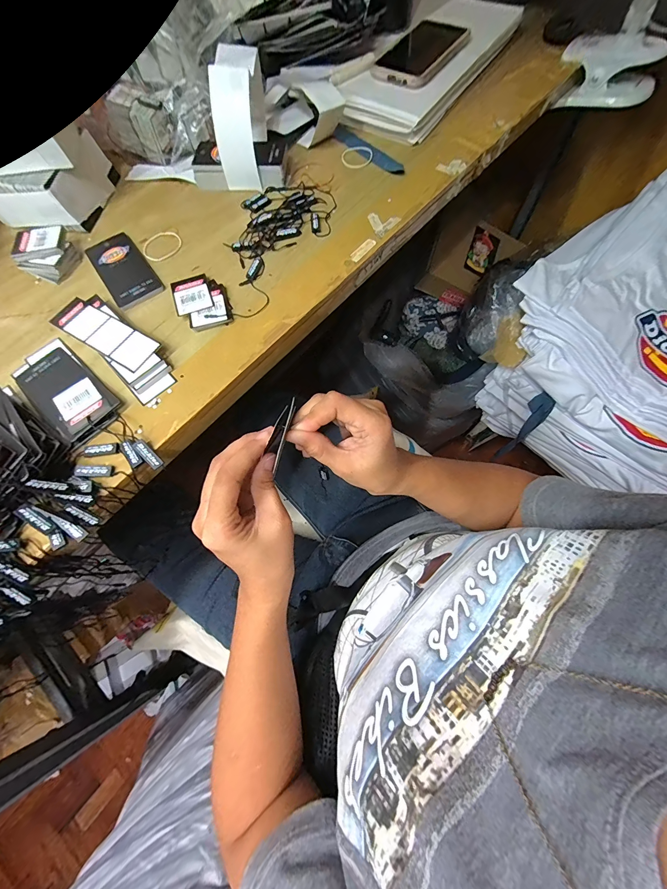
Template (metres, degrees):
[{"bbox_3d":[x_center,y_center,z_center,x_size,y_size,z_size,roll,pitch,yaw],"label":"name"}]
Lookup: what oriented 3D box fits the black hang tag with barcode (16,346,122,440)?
[{"bbox_3d":[-0.247,-0.052,0.291,0.107,0.007,0.052,38,75,14],"label":"black hang tag with barcode"}]

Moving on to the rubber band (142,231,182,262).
[{"bbox_3d":[-0.195,-0.227,0.362,0.044,0.004,0.045,0,70,1],"label":"rubber band"}]

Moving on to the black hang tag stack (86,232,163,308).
[{"bbox_3d":[-0.232,-0.195,0.350,0.050,0.006,0.113,-35,73,-11],"label":"black hang tag stack"}]

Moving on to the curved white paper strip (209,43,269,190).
[{"bbox_3d":[-0.107,-0.370,0.364,0.043,0.083,0.093,4,70,3],"label":"curved white paper strip"}]

